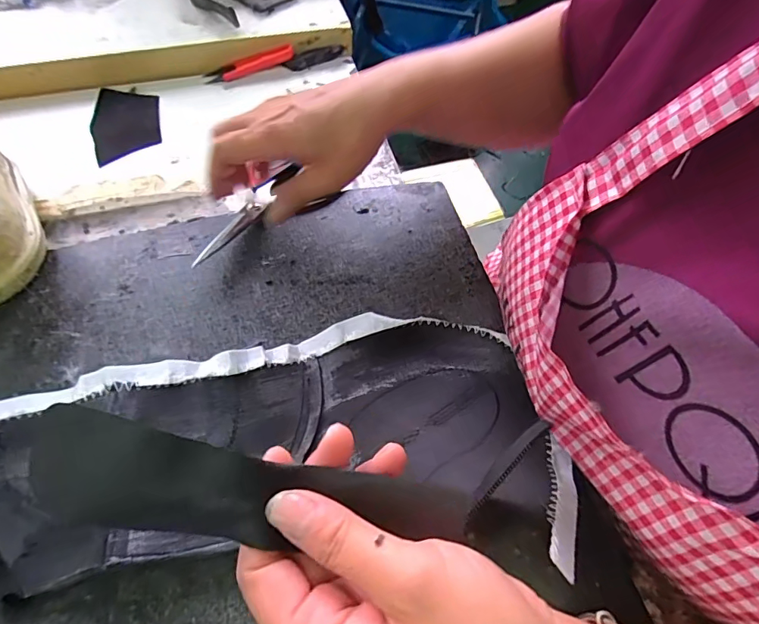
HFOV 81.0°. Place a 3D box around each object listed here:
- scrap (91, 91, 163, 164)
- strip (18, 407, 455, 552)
[{"bbox_3d":[-0.263,-0.197,0.461,0.066,0.004,0.111,-10,63,-10],"label":"scrap"},{"bbox_3d":[-0.048,0.069,0.175,0.163,0.009,0.037,11,61,-9],"label":"strip"}]

